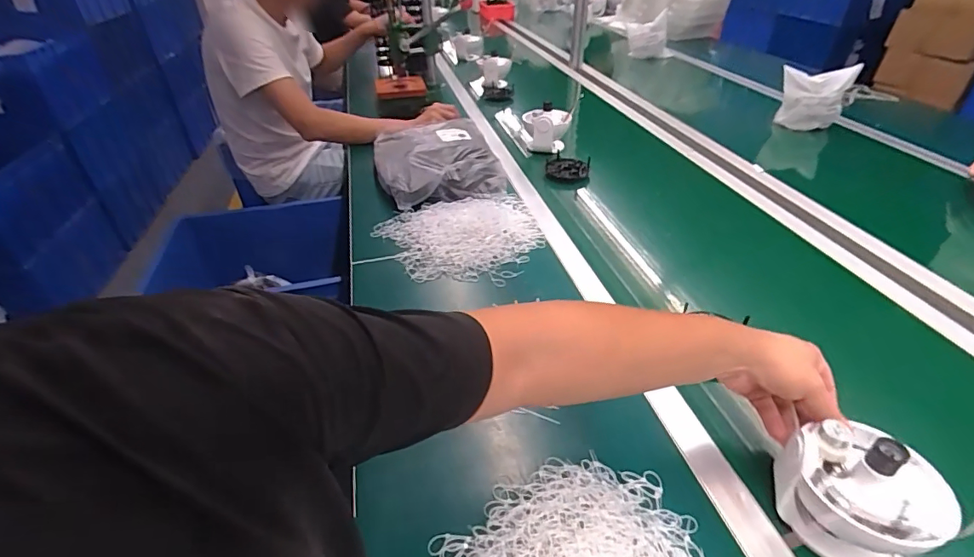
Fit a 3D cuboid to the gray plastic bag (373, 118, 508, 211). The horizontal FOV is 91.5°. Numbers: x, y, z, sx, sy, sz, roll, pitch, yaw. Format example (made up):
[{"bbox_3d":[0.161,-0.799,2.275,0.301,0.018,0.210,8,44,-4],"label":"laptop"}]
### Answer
[{"bbox_3d":[-0.120,-0.274,1.070,0.258,0.075,0.315,-11,38,-12],"label":"gray plastic bag"}]

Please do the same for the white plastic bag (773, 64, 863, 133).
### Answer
[{"bbox_3d":[0.868,-0.480,1.264,0.140,0.146,0.147,-22,42,-24],"label":"white plastic bag"}]

